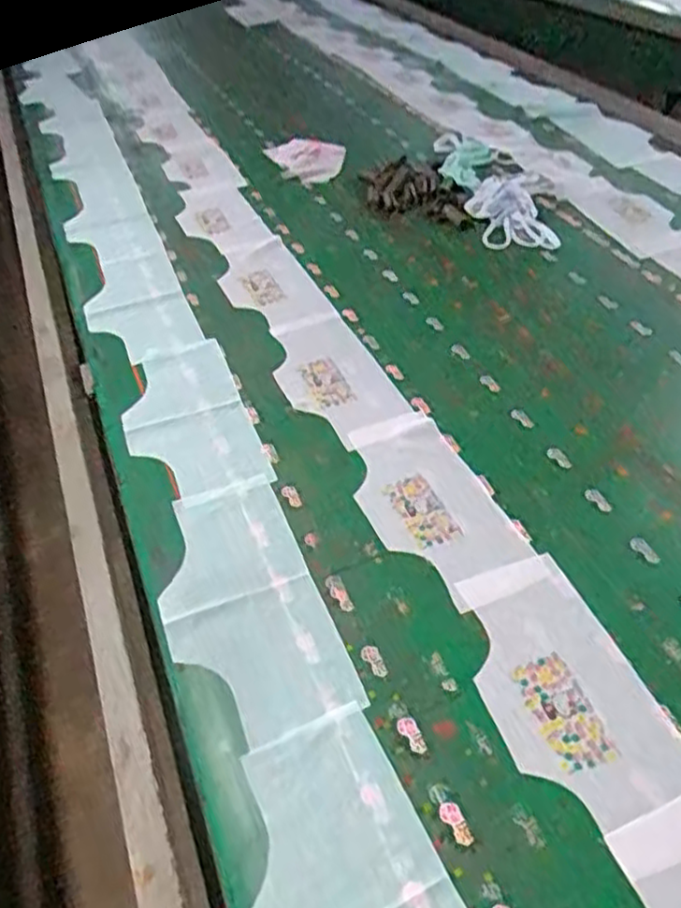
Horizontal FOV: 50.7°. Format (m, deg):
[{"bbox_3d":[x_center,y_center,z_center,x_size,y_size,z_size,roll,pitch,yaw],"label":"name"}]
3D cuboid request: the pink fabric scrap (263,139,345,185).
[{"bbox_3d":[-0.064,-0.594,1.454,0.156,0.034,0.189,-11,46,-6],"label":"pink fabric scrap"}]

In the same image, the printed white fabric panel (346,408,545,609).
[{"bbox_3d":[0.097,0.054,0.797,0.131,0.013,0.273,-22,48,-10],"label":"printed white fabric panel"}]

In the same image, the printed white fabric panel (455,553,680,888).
[{"bbox_3d":[0.199,0.213,0.629,0.132,0.004,0.278,-17,47,-11],"label":"printed white fabric panel"}]

